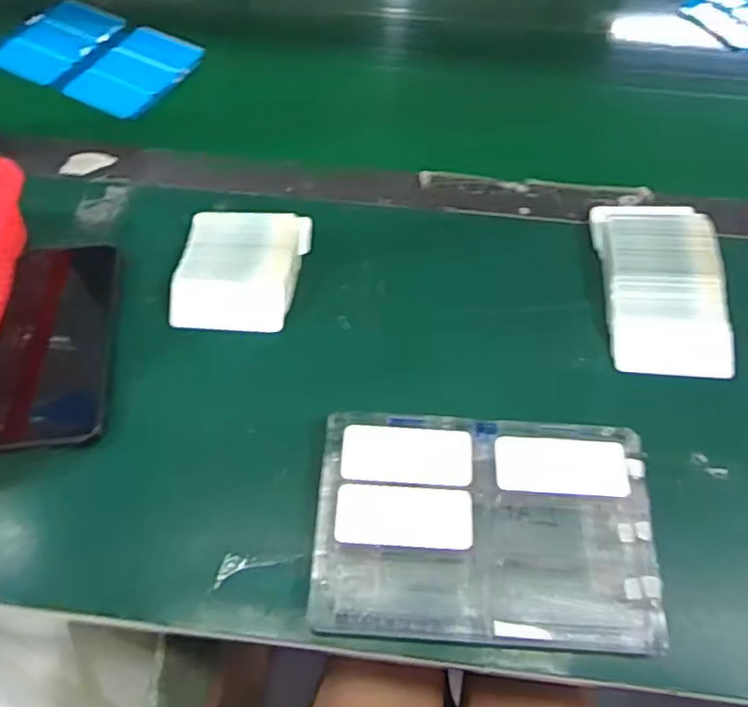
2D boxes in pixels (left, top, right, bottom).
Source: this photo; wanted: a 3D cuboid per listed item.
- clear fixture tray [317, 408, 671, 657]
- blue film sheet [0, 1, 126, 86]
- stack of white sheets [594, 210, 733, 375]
[{"bbox_3d":[0.069,0.108,0.407,0.206,0.017,0.136,3,59,1],"label":"clear fixture tray"},{"bbox_3d":[-0.328,-0.325,0.665,0.088,0.008,0.132,21,61,11],"label":"blue film sheet"},{"bbox_3d":[0.223,-0.056,0.498,0.086,0.026,0.156,2,59,1],"label":"stack of white sheets"}]

